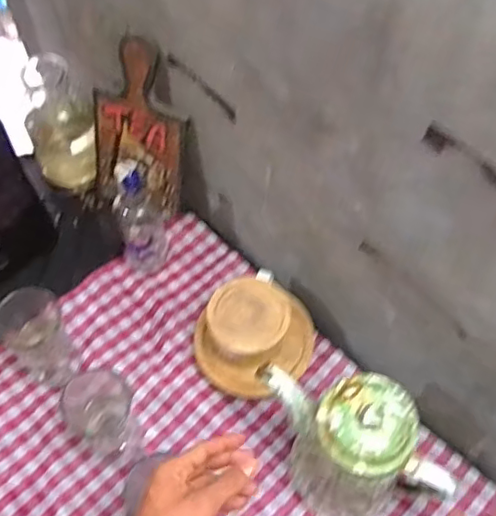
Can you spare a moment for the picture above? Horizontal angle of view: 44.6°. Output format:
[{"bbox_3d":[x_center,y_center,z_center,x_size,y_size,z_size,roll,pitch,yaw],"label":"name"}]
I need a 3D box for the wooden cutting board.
[{"bbox_3d":[-0.149,-0.163,0.817,0.134,0.268,0.021,23,45,7],"label":"wooden cutting board"}]

